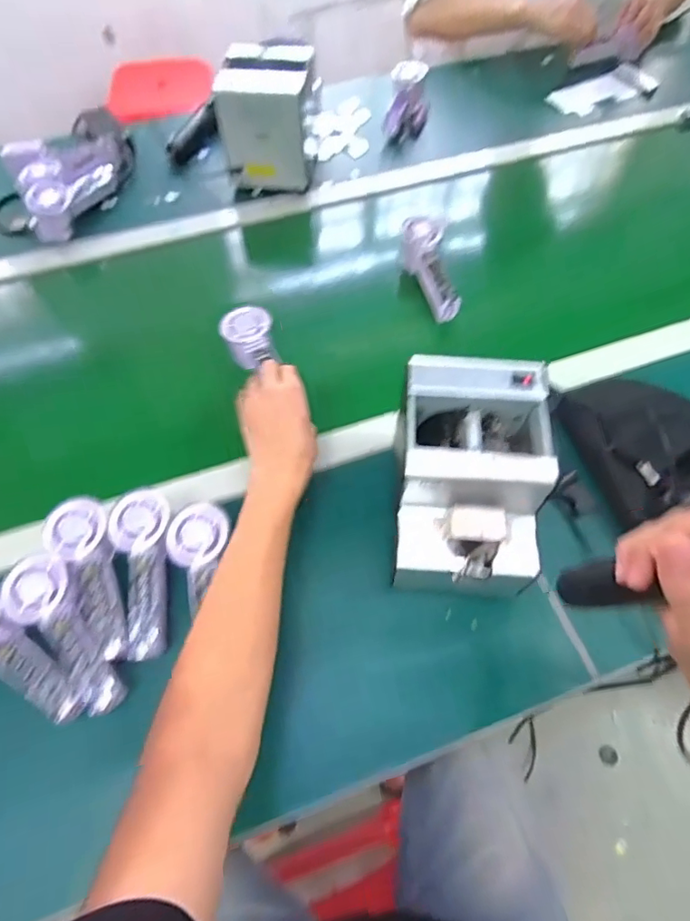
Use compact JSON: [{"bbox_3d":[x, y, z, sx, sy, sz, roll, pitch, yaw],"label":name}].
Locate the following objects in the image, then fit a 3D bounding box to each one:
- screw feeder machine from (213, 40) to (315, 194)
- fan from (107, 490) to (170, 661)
[{"bbox_3d":[-0.115,-0.522,0.809,0.137,0.153,0.142,-1,59,0],"label":"screw feeder machine"},{"bbox_3d":[-0.188,0.104,0.487,0.051,0.028,0.150,-9,76,-5],"label":"fan"}]

